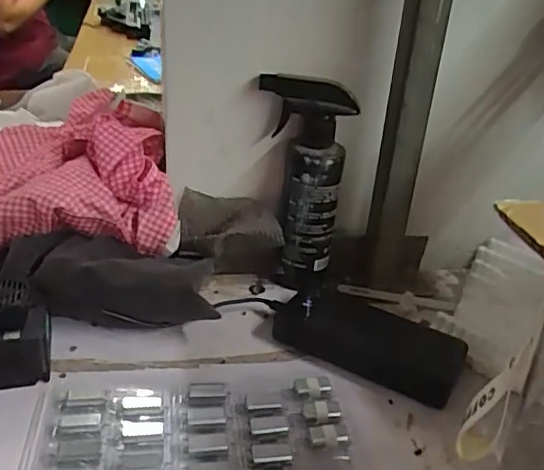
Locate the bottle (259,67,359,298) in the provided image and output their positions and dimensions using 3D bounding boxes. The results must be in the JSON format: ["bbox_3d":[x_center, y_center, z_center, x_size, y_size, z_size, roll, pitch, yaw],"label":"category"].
[{"bbox_3d":[0.025,-0.048,0.565,0.087,0.207,0.052,14,23,15],"label":"bottle"}]

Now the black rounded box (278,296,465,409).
[{"bbox_3d":[0.084,0.089,0.508,0.162,0.023,0.072,19,32,23],"label":"black rounded box"}]

